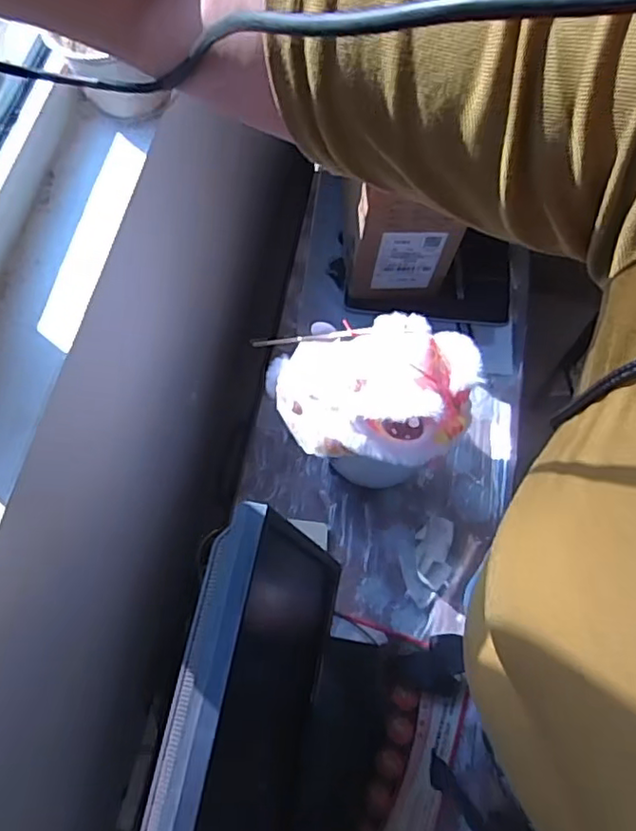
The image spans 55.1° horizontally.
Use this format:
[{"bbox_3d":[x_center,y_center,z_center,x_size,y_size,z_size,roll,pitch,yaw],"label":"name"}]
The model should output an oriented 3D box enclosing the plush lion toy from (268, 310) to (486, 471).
[{"bbox_3d":[0.078,-0.032,0.727,0.253,0.130,0.166,-2,57,47],"label":"plush lion toy"}]

